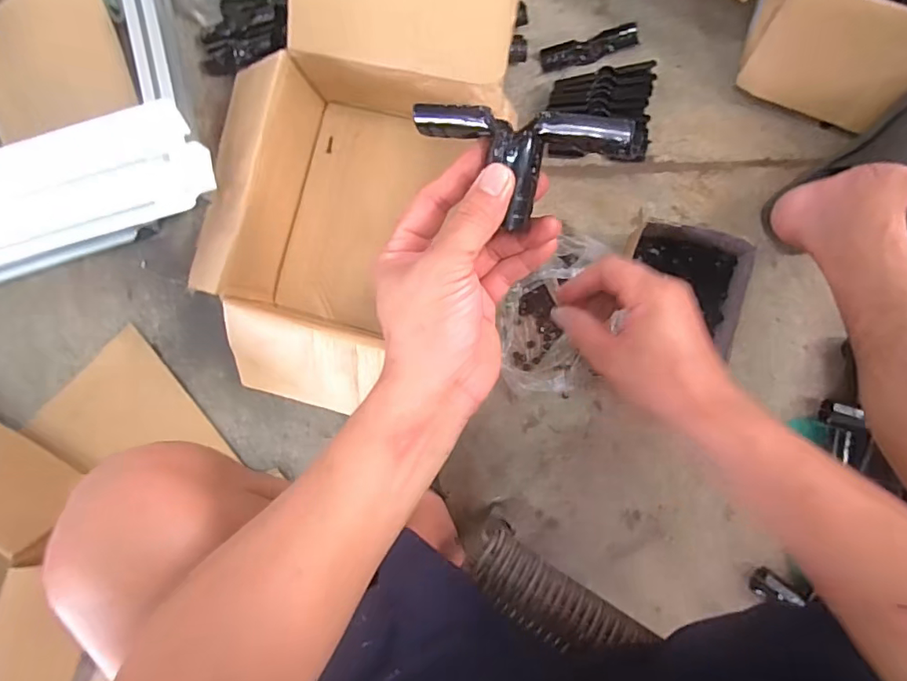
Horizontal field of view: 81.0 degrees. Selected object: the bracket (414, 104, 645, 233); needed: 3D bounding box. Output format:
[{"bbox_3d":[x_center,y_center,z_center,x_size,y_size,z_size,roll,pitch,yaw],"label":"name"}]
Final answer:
[{"bbox_3d":[0.036,-0.100,0.304,0.131,0.022,0.063,13,90,16],"label":"bracket"}]

